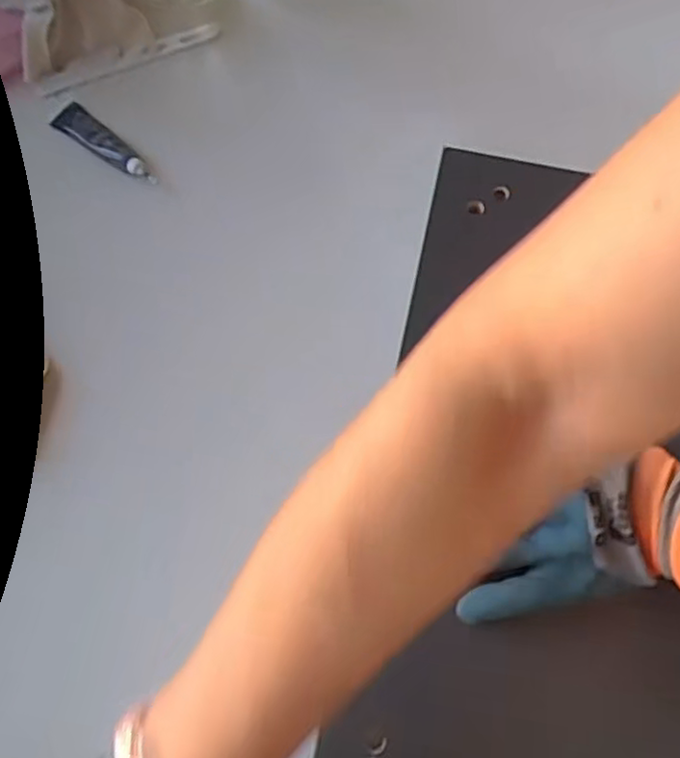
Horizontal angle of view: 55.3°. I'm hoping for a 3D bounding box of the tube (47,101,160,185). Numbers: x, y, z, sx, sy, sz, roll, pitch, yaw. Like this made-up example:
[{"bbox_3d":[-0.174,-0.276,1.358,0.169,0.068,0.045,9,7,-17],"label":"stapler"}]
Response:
[{"bbox_3d":[-0.185,-0.189,0.518,0.106,0.012,0.026,34,75,11],"label":"tube"}]

